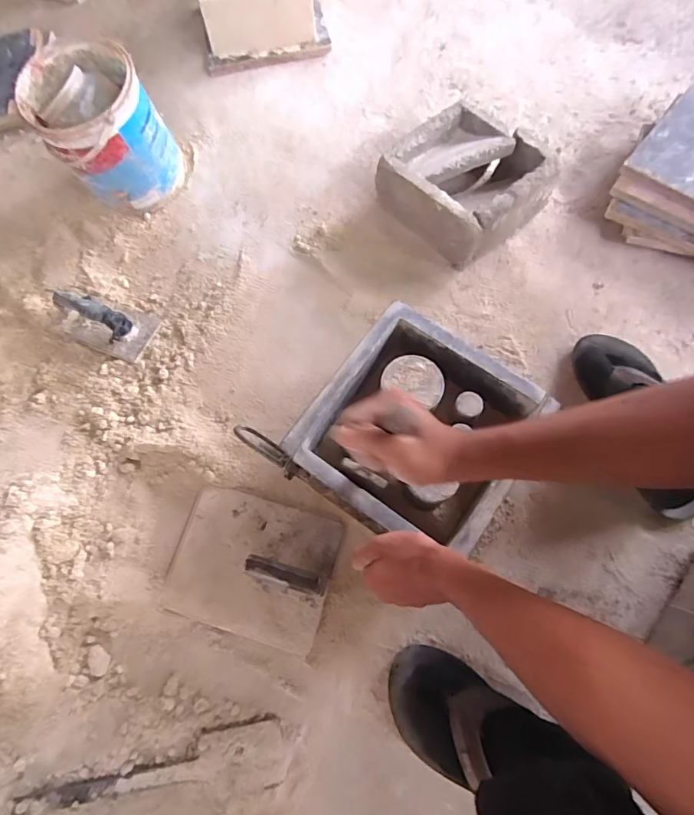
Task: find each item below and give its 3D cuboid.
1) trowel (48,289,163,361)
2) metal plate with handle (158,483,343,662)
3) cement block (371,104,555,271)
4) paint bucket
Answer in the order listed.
[{"bbox_3d":[-0.393,-0.145,0.713,0.171,0.063,0.088,21,72,8],"label":"trowel"},{"bbox_3d":[-0.123,0.197,0.573,0.202,0.054,0.165,15,72,5],"label":"metal plate with handle"},{"bbox_3d":[0.190,-0.356,0.736,0.196,0.099,0.211,-42,75,-13],"label":"cement block"},{"bbox_3d":[-0.388,-0.443,0.749,0.170,0.185,0.172,0,71,0],"label":"paint bucket"}]

